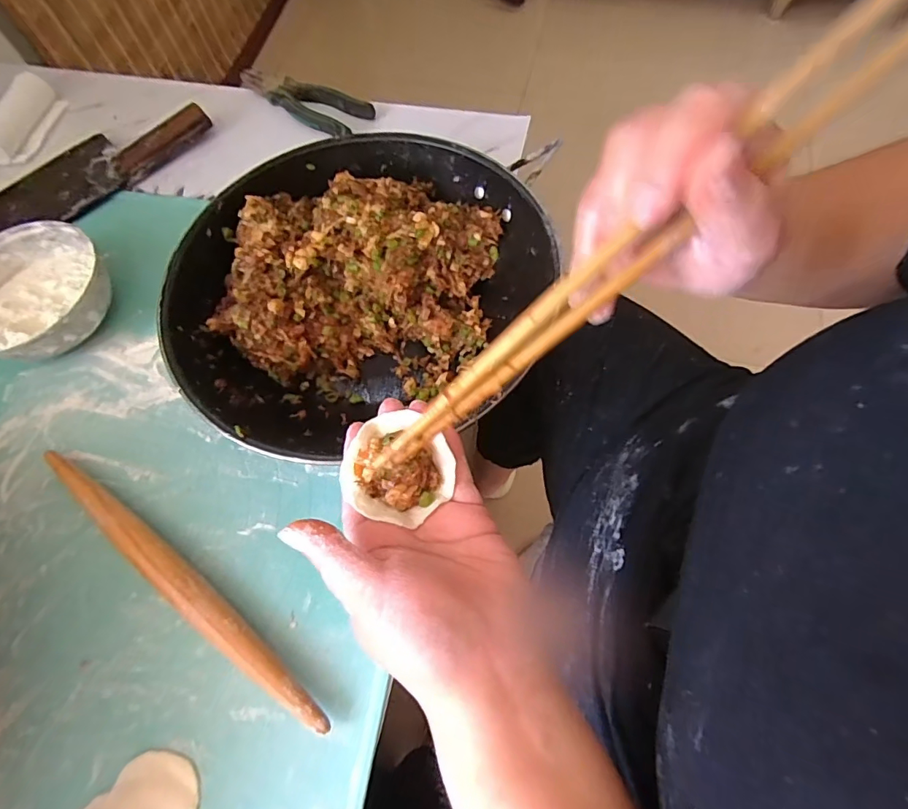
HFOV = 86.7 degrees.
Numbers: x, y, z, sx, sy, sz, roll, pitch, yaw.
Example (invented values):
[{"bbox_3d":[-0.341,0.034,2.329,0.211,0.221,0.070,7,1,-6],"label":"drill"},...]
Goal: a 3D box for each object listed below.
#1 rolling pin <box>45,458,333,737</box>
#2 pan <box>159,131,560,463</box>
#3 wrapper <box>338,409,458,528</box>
[{"bbox_3d":[-0.213,0.132,0.370,0.314,0.028,0.023,34,73,16],"label":"rolling pin"},{"bbox_3d":[-0.087,-0.103,0.428,0.303,0.092,0.262,-41,70,-13],"label":"pan"},{"bbox_3d":[-0.027,0.031,0.245,0.051,0.012,0.053,16,68,10],"label":"wrapper"}]

